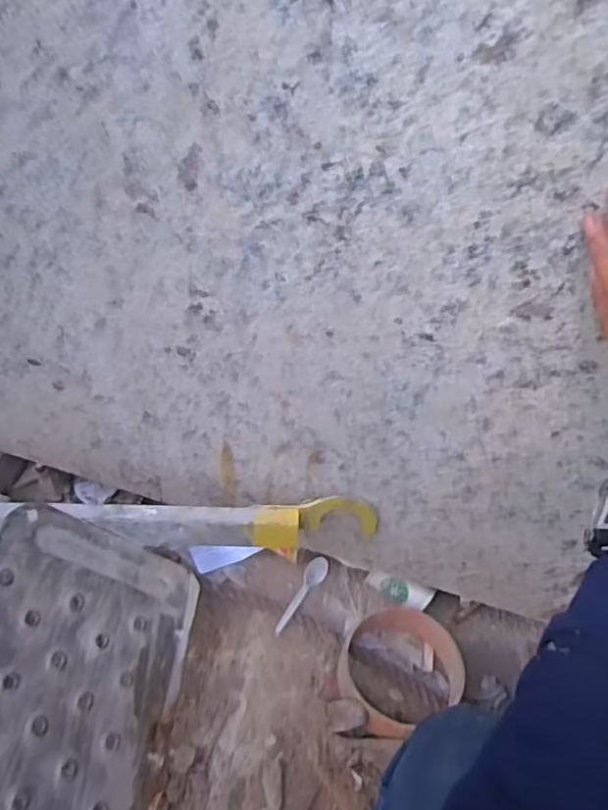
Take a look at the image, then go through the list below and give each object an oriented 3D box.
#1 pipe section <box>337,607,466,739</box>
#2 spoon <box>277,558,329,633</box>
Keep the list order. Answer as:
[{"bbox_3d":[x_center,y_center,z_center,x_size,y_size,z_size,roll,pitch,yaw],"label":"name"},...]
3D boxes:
[{"bbox_3d":[0.129,0.352,0.827,0.178,0.073,0.162,3,50,-3],"label":"pipe section"},{"bbox_3d":[-0.001,0.285,0.916,0.032,0.014,0.161,25,32,15],"label":"spoon"}]

